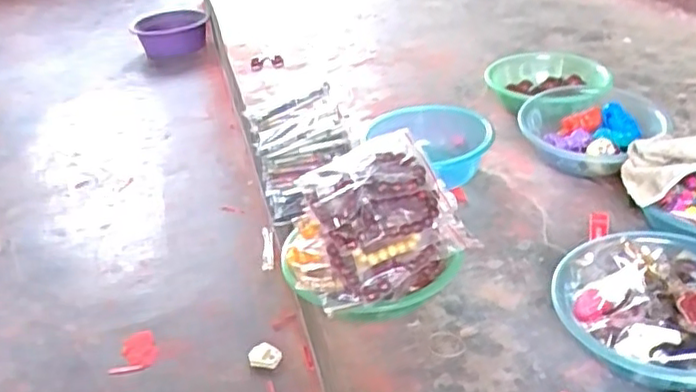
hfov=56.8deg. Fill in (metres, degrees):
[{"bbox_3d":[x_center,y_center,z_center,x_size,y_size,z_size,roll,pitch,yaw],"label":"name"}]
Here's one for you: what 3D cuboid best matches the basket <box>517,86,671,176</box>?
[{"bbox_3d":[0.407,-0.107,1.074,0.208,0.087,0.194,-4,32,3],"label":"basket"}]

